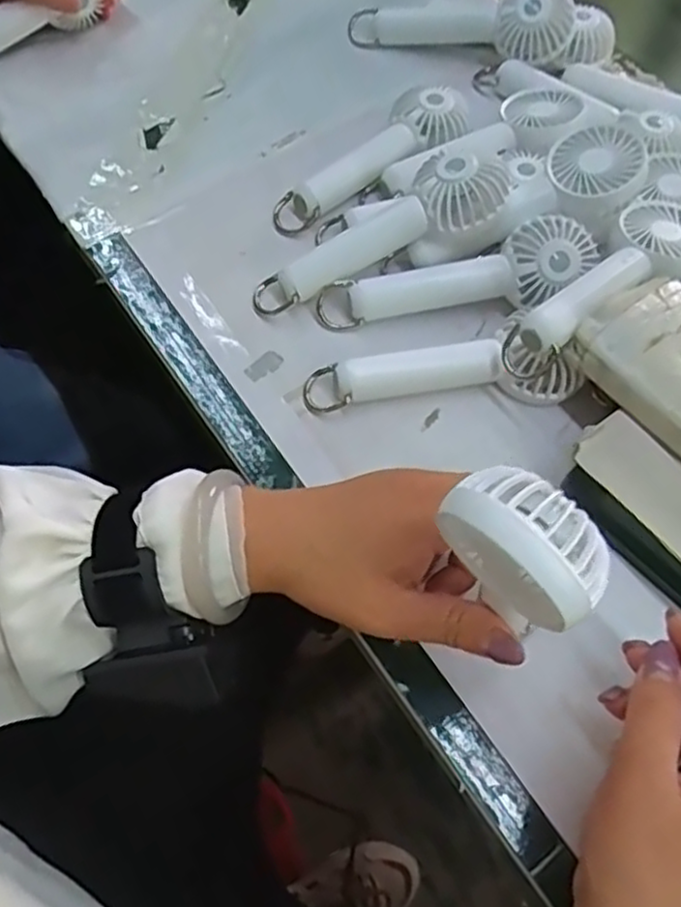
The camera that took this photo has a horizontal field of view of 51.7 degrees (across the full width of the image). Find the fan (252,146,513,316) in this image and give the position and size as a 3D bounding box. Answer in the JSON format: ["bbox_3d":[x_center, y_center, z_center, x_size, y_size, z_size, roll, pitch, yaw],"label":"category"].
[{"bbox_3d":[0.023,-0.130,0.424,0.165,0.030,0.045,-28,64,8],"label":"fan"}]

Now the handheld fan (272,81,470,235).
[{"bbox_3d":[0.020,-0.204,0.480,0.162,0.031,0.048,-34,68,-17],"label":"handheld fan"}]

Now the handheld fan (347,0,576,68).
[{"bbox_3d":[0.089,-0.330,0.538,0.170,0.047,0.053,15,62,22],"label":"handheld fan"}]

